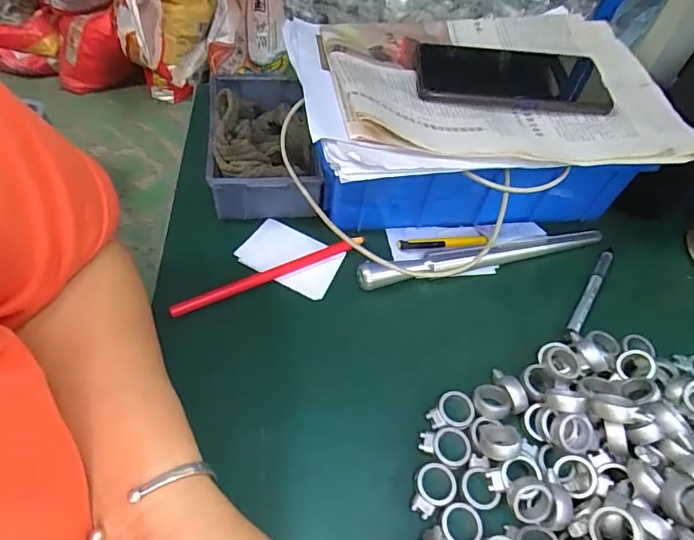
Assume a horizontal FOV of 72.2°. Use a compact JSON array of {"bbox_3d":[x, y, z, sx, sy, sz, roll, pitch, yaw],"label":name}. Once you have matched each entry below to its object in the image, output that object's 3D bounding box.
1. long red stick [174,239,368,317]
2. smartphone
[{"bbox_3d":[-0.062,0.003,0.392,0.166,0.012,0.010,-21,59,-19],"label":"long red stick"},{"bbox_3d":[0.137,-0.163,0.402,0.157,0.009,0.072,4,53,-4],"label":"smartphone"}]

